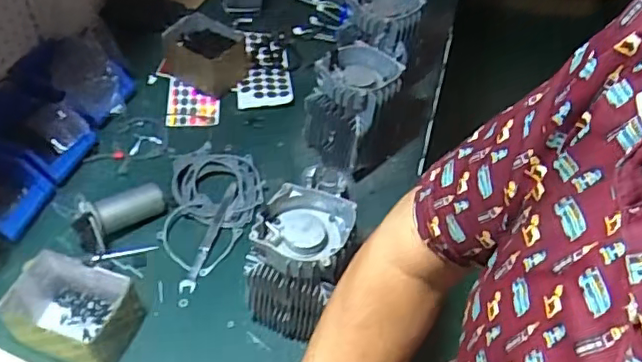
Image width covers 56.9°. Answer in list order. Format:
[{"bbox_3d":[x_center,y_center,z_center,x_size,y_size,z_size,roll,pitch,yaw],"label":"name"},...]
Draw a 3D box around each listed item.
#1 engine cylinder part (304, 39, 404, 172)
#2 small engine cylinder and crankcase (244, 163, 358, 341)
[{"bbox_3d":[0.059,-0.129,1.021,0.125,0.187,0.125,3,48,-3],"label":"engine cylinder part"},{"bbox_3d":[-0.023,0.111,0.816,0.111,0.213,0.128,22,50,14],"label":"small engine cylinder and crankcase"}]

